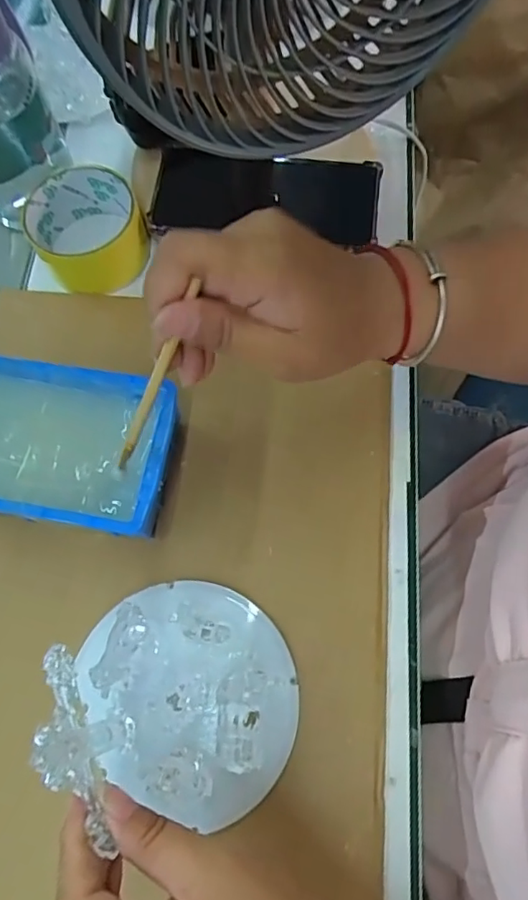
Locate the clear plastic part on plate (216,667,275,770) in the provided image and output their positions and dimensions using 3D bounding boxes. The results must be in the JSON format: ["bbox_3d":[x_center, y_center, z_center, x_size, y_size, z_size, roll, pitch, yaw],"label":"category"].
[{"bbox_3d":[-0.013,0.147,0.312,0.027,0.014,0.049,13,71,7],"label":"clear plastic part on plate"}]

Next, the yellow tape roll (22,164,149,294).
[{"bbox_3d":[-0.129,-0.162,0.416,0.078,0.043,0.078,-1,70,2],"label":"yellow tape roll"}]

